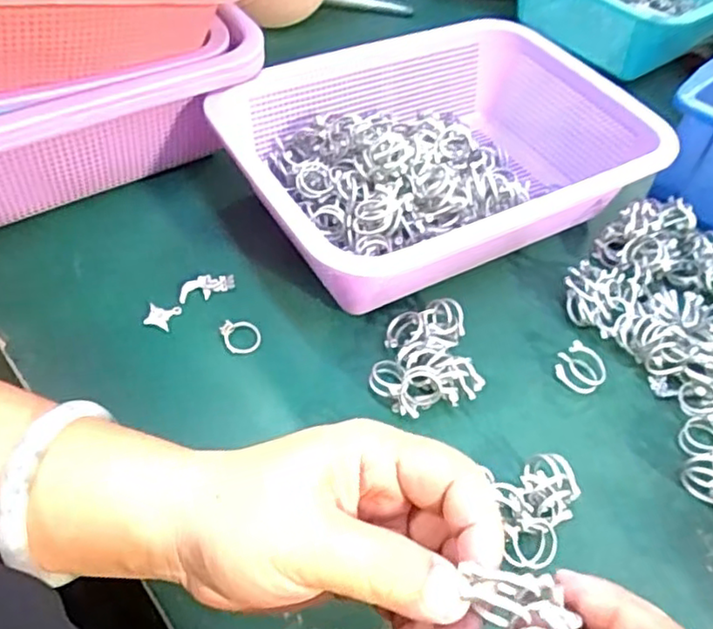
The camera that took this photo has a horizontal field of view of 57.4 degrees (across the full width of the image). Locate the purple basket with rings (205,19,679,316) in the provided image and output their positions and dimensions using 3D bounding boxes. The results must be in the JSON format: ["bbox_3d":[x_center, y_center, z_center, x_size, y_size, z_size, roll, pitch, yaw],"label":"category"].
[{"bbox_3d":[0.059,-0.106,0.439,0.266,0.069,0.195,-24,56,-20],"label":"purple basket with rings"}]

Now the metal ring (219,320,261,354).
[{"bbox_3d":[-0.068,0.013,0.382,0.023,0.005,0.023,3,64,-6],"label":"metal ring"}]

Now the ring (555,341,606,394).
[{"bbox_3d":[0.130,0.031,0.378,0.027,0.016,0.023,32,57,21],"label":"ring"}]

